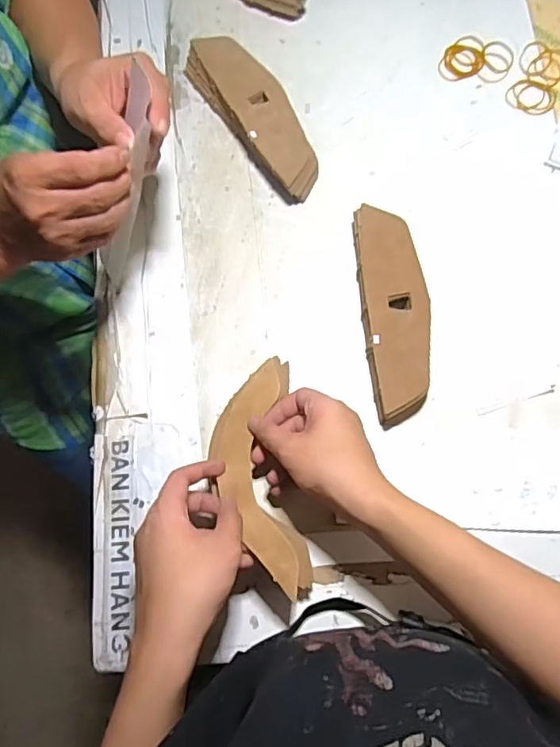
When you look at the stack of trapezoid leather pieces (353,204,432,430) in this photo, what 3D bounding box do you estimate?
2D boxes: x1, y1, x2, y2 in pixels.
[{"bbox_3d":[0.111,-0.059,0.548,0.058,0.041,0.207,-5,74,0],"label":"stack of trapezoid leather pieces"}]

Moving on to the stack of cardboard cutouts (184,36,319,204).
[{"bbox_3d":[-0.025,-0.280,0.612,0.063,0.040,0.210,-32,75,-7],"label":"stack of cardboard cutouts"}]

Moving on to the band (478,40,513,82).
[{"bbox_3d":[0.249,-0.359,0.647,0.035,0.004,0.058,16,75,6],"label":"band"}]

